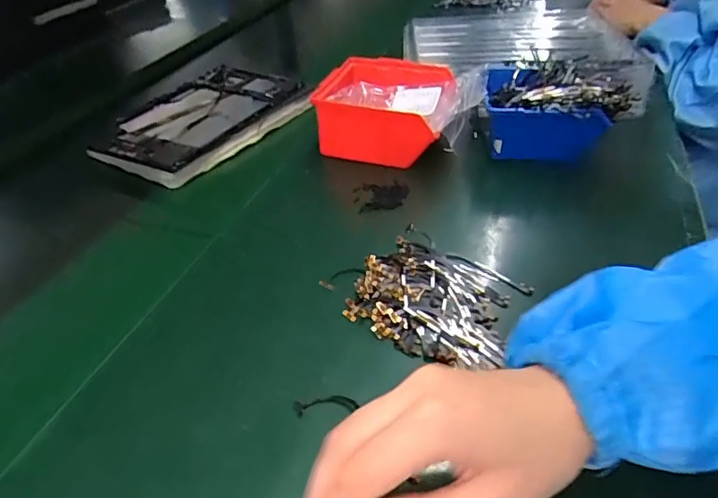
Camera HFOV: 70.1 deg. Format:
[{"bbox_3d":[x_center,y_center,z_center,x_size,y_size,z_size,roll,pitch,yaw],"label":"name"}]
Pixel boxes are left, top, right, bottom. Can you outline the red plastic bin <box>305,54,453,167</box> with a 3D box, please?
[{"bbox_3d":[0.038,-0.146,0.567,0.149,0.081,0.125,10,40,15],"label":"red plastic bin"}]

